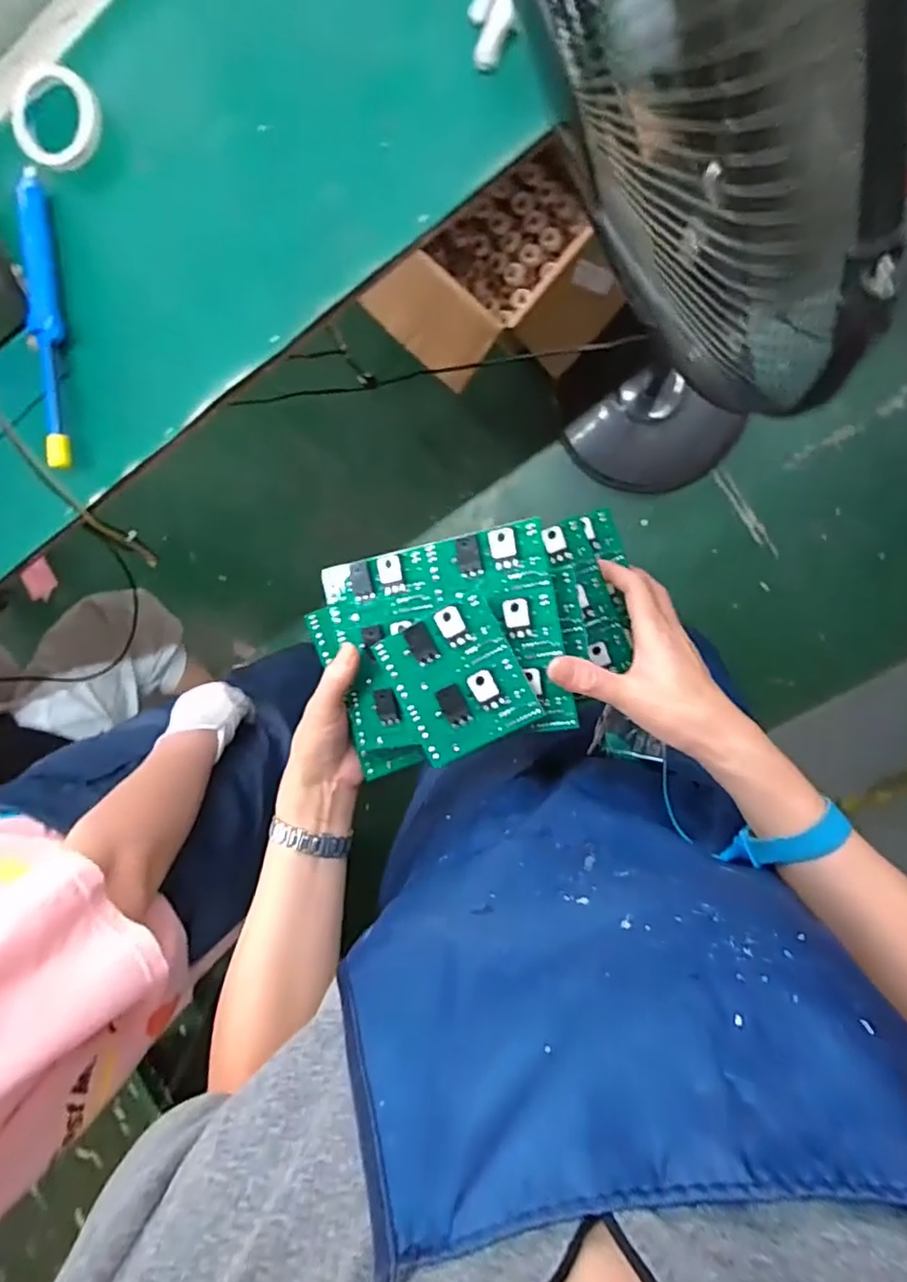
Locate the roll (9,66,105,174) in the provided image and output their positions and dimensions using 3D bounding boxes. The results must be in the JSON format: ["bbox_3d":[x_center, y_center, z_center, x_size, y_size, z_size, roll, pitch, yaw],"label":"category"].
[{"bbox_3d":[-0.428,-0.560,0.650,0.093,0.024,0.090,0,98,-2],"label":"roll"}]

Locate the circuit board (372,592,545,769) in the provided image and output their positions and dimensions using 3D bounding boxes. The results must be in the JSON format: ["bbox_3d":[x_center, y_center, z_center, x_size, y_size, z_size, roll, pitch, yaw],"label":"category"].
[{"bbox_3d":[0.001,0.026,0.382,0.081,0.007,0.088,-27,89,16],"label":"circuit board"}]

